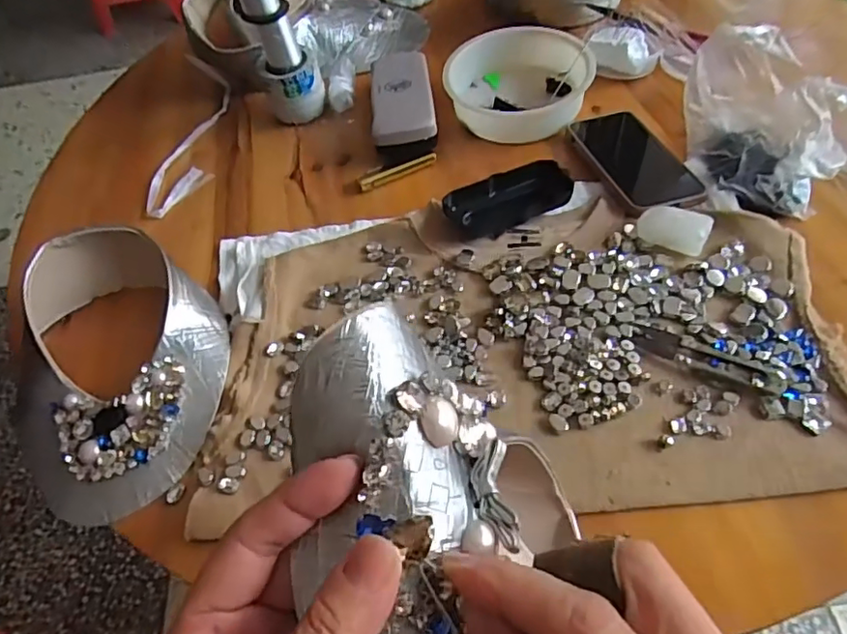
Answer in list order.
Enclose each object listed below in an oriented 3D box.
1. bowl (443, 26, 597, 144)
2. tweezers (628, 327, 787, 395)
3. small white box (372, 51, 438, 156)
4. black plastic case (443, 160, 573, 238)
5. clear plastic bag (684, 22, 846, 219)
[{"bbox_3d":[0.097,-0.247,0.607,0.139,0.055,0.138,-4,55,5],"label":"bowl"},{"bbox_3d":[0.196,0.028,0.408,0.101,0.004,0.026,23,61,22],"label":"tweezers"},{"bbox_3d":[-0.021,-0.227,0.615,0.064,0.038,0.154,-6,56,4],"label":"small white box"},{"bbox_3d":[0.074,-0.104,0.513,0.106,0.027,0.051,-21,55,-7],"label":"black plastic case"},{"bbox_3d":[0.277,-0.156,0.478,0.084,0.108,0.128,-22,57,-7],"label":"clear plastic bag"}]

